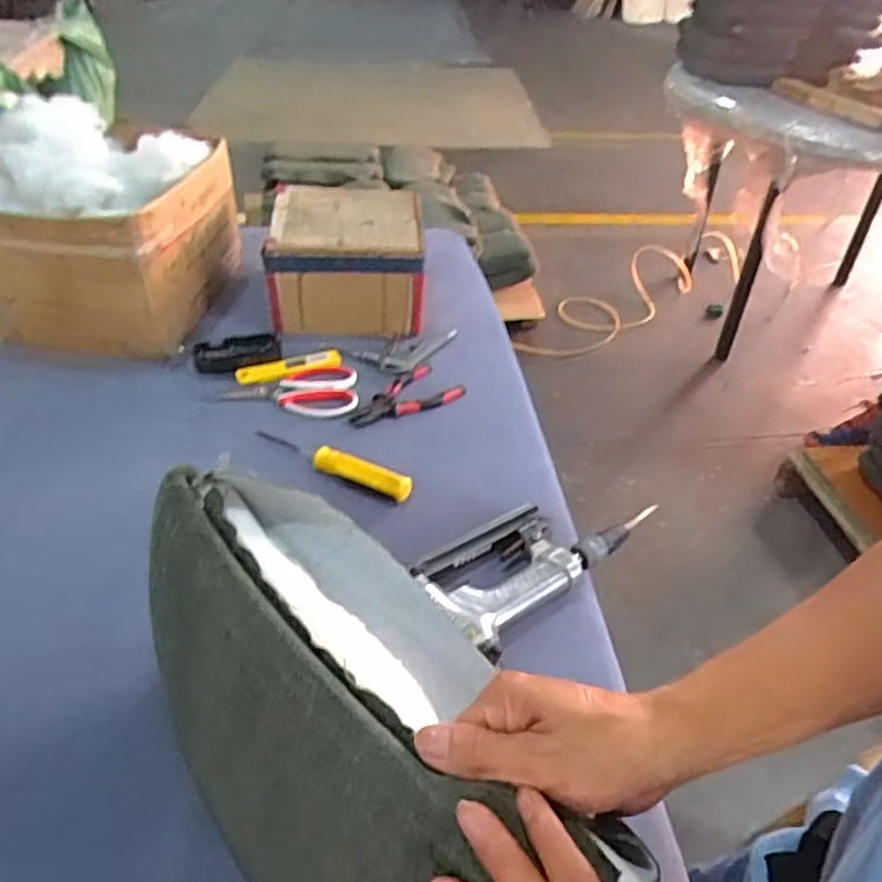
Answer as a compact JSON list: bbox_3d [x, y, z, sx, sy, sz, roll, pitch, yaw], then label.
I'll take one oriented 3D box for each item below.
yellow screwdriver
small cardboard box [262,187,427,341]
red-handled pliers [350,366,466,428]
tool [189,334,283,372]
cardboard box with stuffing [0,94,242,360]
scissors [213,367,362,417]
[{"bbox_3d":[-0.122,0.020,0.777,0.196,0.021,0.028,21,43,21],"label":"yellow screwdriver"},{"bbox_3d":[-0.138,-0.267,1.040,0.206,0.136,0.210,-1,40,-5],"label":"small cardboard box"},{"bbox_3d":[-0.045,-0.050,0.882,0.077,0.011,0.152,32,47,30],"label":"red-handled pliers"},{"bbox_3d":[-0.270,-0.117,0.937,0.110,0.016,0.064,-12,42,-17],"label":"tool"},{"bbox_3d":[-0.451,-0.300,0.963,0.254,0.247,0.284,6,40,4],"label":"cardboard box with stuffing"},{"bbox_3d":[-0.189,-0.062,0.894,0.163,0.012,0.094,-3,40,-8],"label":"scissors"}]

